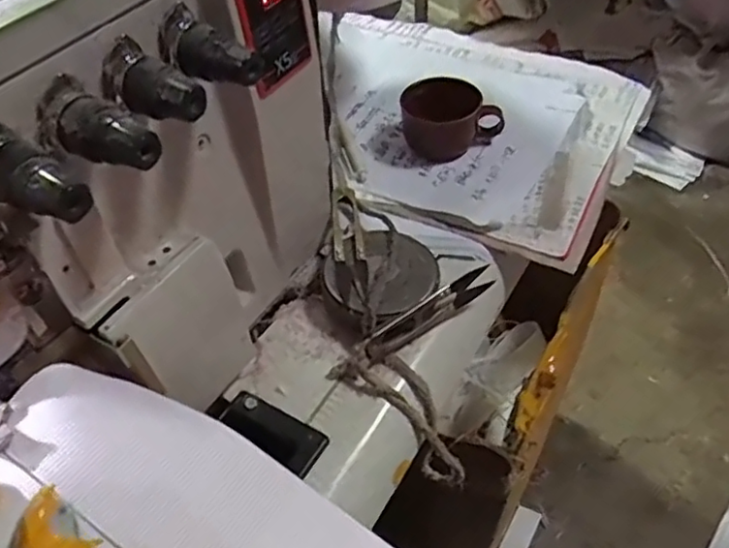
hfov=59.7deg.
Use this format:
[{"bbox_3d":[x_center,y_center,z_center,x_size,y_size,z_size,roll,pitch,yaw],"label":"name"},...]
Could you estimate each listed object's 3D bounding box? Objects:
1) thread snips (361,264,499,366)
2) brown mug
[{"bbox_3d":[0.040,0.028,0.407,0.101,0.026,0.013,-29,53,-22],"label":"thread snips"},{"bbox_3d":[0.067,-0.128,0.519,0.078,0.041,0.051,21,52,20],"label":"brown mug"}]

